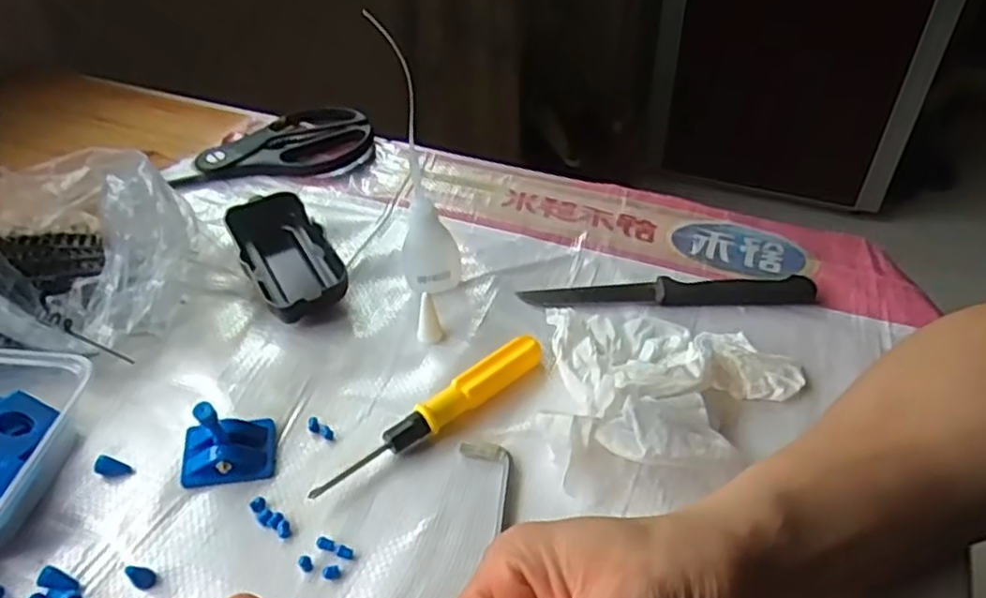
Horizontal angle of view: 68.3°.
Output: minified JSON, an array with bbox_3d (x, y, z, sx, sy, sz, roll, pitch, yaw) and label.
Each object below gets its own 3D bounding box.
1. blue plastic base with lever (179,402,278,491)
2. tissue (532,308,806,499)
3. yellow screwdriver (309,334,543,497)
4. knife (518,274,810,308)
[{"bbox_3d":[-0.136,0.066,0.359,0.044,0.043,0.032,-9,44,-6],"label":"blue plastic base with lever"},{"bbox_3d":[0.086,0.049,0.376,0.130,0.034,0.127,17,47,20],"label":"tissue"},{"bbox_3d":[-0.029,0.060,0.381,0.139,0.018,0.016,-32,51,-27],"label":"yellow screwdriver"},{"bbox_3d":[0.108,-0.004,0.444,0.176,0.008,0.018,-2,44,1],"label":"knife"}]

